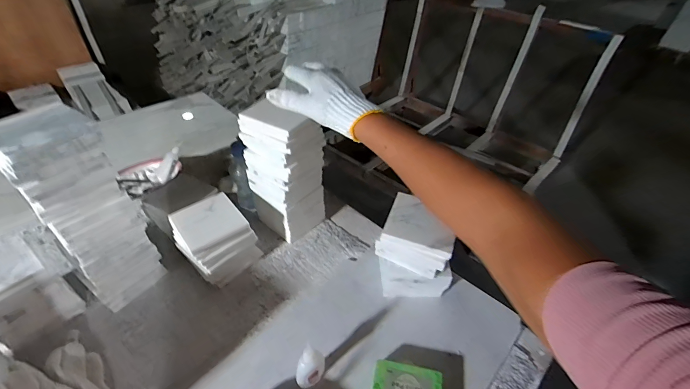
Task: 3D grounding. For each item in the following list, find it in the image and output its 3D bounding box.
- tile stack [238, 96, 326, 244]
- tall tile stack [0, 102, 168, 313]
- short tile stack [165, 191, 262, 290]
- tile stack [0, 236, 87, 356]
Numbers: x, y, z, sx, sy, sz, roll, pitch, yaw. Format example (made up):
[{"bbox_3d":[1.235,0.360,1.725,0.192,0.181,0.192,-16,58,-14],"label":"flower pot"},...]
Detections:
[{"bbox_3d":[-0.111,-0.042,0.668,0.107,0.249,0.107,27,46,24],"label":"tile stack"},{"bbox_3d":[-0.388,0.031,0.534,0.114,0.298,0.116,33,46,29],"label":"tall tile stack"},{"bbox_3d":[-0.230,0.083,0.634,0.120,0.111,0.105,-25,48,-32],"label":"short tile stack"},{"bbox_3d":[-0.494,0.147,0.528,0.107,0.117,0.107,27,44,25],"label":"tile stack"}]

